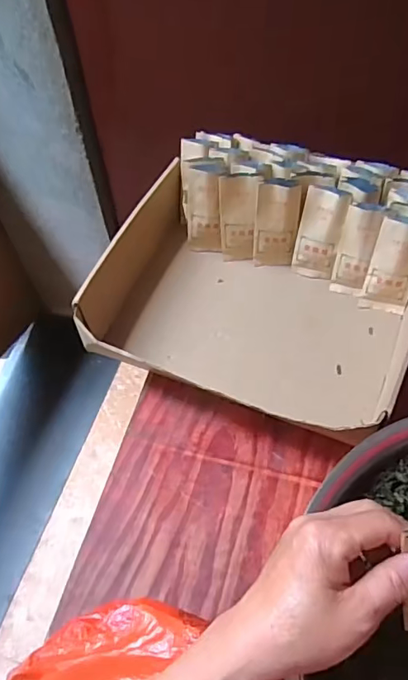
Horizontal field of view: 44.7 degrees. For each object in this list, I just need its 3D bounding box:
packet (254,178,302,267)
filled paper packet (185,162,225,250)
[{"bbox_3d":[0.086,-0.139,0.593,0.048,0.103,0.044,6,58,6],"label":"packet"},{"bbox_3d":[0.002,-0.160,0.612,0.045,0.107,0.020,10,37,15],"label":"filled paper packet"}]

